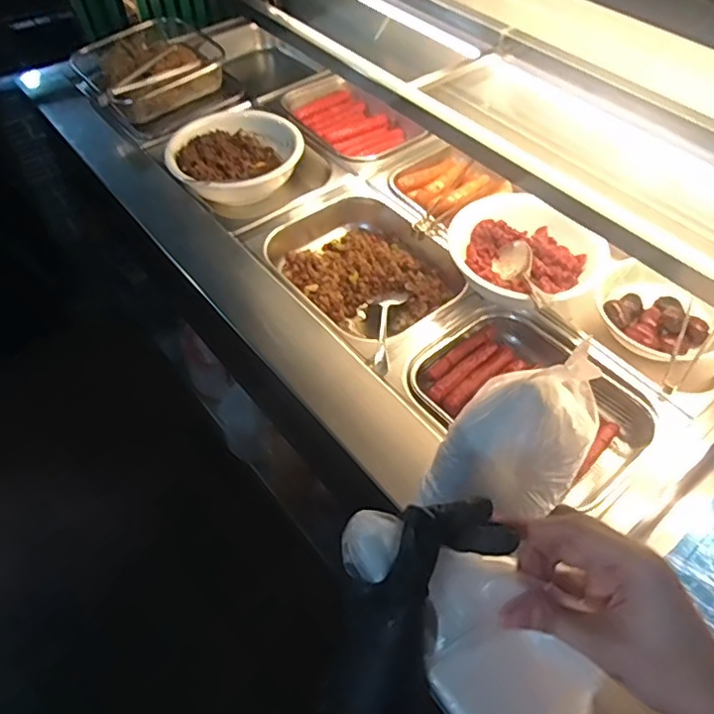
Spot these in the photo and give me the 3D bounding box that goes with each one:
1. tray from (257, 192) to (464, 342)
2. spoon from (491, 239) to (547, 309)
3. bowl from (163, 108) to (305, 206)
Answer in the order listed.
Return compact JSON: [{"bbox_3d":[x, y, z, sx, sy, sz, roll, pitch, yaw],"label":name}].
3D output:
[{"bbox_3d":[-0.002,-0.151,0.970,0.247,0.076,0.316,-31,58,-22],"label":"tray"},{"bbox_3d":[0.230,-0.114,0.808,0.046,0.044,0.189,-1,28,-1],"label":"spoon"},{"bbox_3d":[-0.243,-0.385,1.118,0.207,0.063,0.244,37,61,25],"label":"bowl"}]

